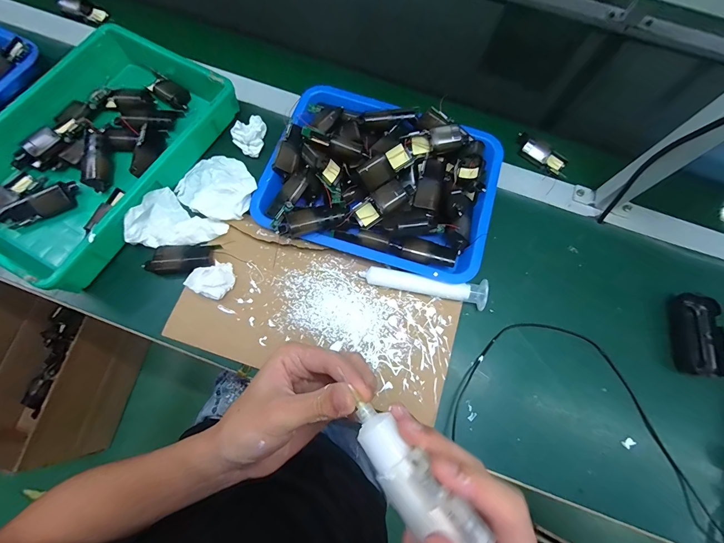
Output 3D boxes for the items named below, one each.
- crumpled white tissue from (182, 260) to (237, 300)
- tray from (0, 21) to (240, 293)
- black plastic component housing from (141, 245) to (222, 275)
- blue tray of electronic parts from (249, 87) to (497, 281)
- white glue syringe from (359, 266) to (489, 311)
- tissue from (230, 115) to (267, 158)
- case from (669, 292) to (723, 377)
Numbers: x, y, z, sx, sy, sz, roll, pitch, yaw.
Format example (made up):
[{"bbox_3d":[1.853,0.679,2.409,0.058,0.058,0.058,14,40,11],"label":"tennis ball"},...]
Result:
[{"bbox_3d":[-0.197,0.008,0.429,0.044,0.043,0.056,29,73,7],"label":"crumpled white tissue"},{"bbox_3d":[-0.381,-0.174,0.471,0.255,0.076,0.377,31,73,7],"label":"tray"},{"bbox_3d":[-0.246,-0.017,0.445,0.093,0.019,0.039,-4,72,-4],"label":"black plastic component housing"},{"bbox_3d":[0.029,-0.139,0.461,0.319,0.061,0.249,15,72,2],"label":"blue tray of electronic parts"},{"bbox_3d":[0.084,0.016,0.436,0.166,0.026,0.034,11,72,1],"label":"white glue syringe"},{"bbox_3d":[-0.175,-0.219,0.507,0.044,0.036,0.065,18,72,3],"label":"tissue"},{"bbox_3d":[0.463,0.086,0.444,0.060,0.023,0.109,9,72,0],"label":"case"}]

